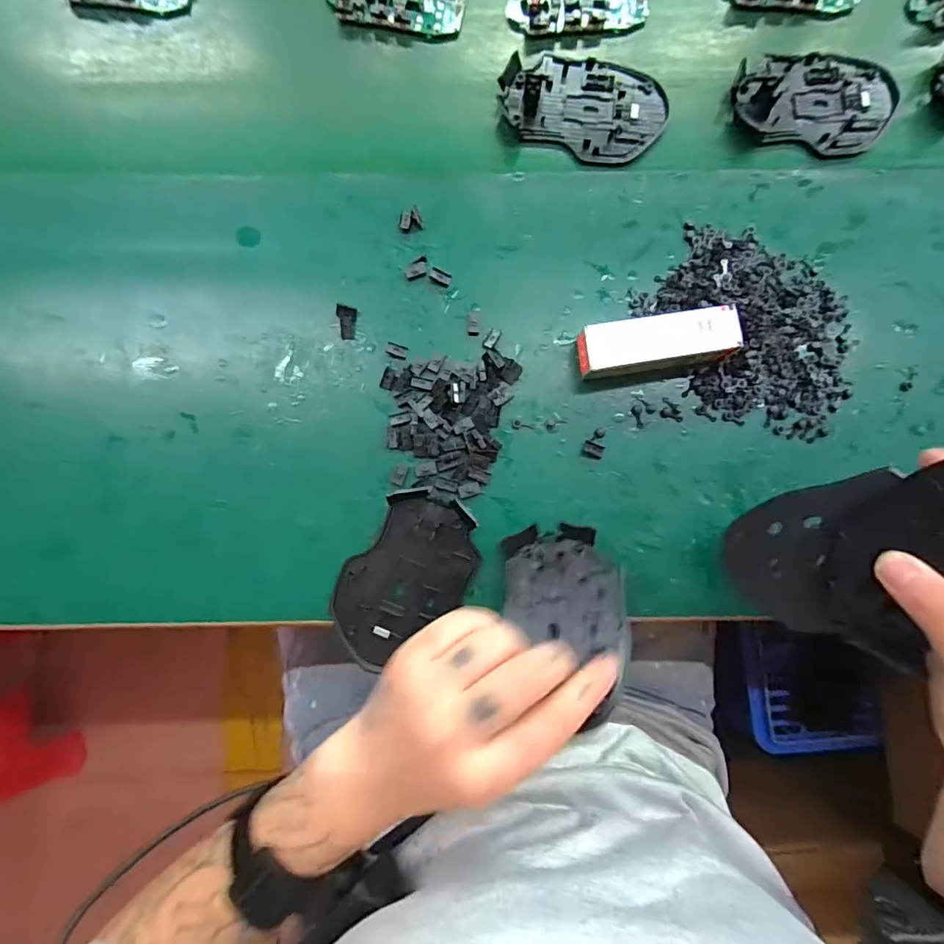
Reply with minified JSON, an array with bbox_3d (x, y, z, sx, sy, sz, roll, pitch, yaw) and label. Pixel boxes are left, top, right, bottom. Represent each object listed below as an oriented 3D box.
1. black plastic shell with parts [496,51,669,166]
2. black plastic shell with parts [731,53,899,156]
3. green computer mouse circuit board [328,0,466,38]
[{"bbox_3d":[0.077,-0.255,0.344,0.113,0.011,0.070,10,84,1],"label":"black plastic shell with parts"},{"bbox_3d":[0.240,-0.259,0.345,0.111,0.011,0.066,5,84,0],"label":"black plastic shell with parts"},{"bbox_3d":[-0.054,-0.337,0.350,0.095,0.014,0.044,8,84,0],"label":"green computer mouse circuit board"}]

